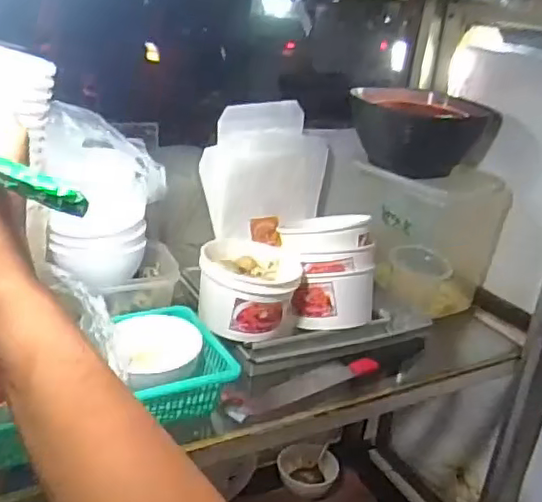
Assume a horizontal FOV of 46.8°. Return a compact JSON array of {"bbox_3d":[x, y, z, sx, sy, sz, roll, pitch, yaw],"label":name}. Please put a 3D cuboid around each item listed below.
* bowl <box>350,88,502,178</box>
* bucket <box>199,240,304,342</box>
[{"bbox_3d":[0.189,-0.148,0.785,0.128,0.084,0.148,-14,30,-40],"label":"bowl"},{"bbox_3d":[-0.023,0.045,0.673,0.106,0.081,0.100,4,23,-7],"label":"bucket"}]

